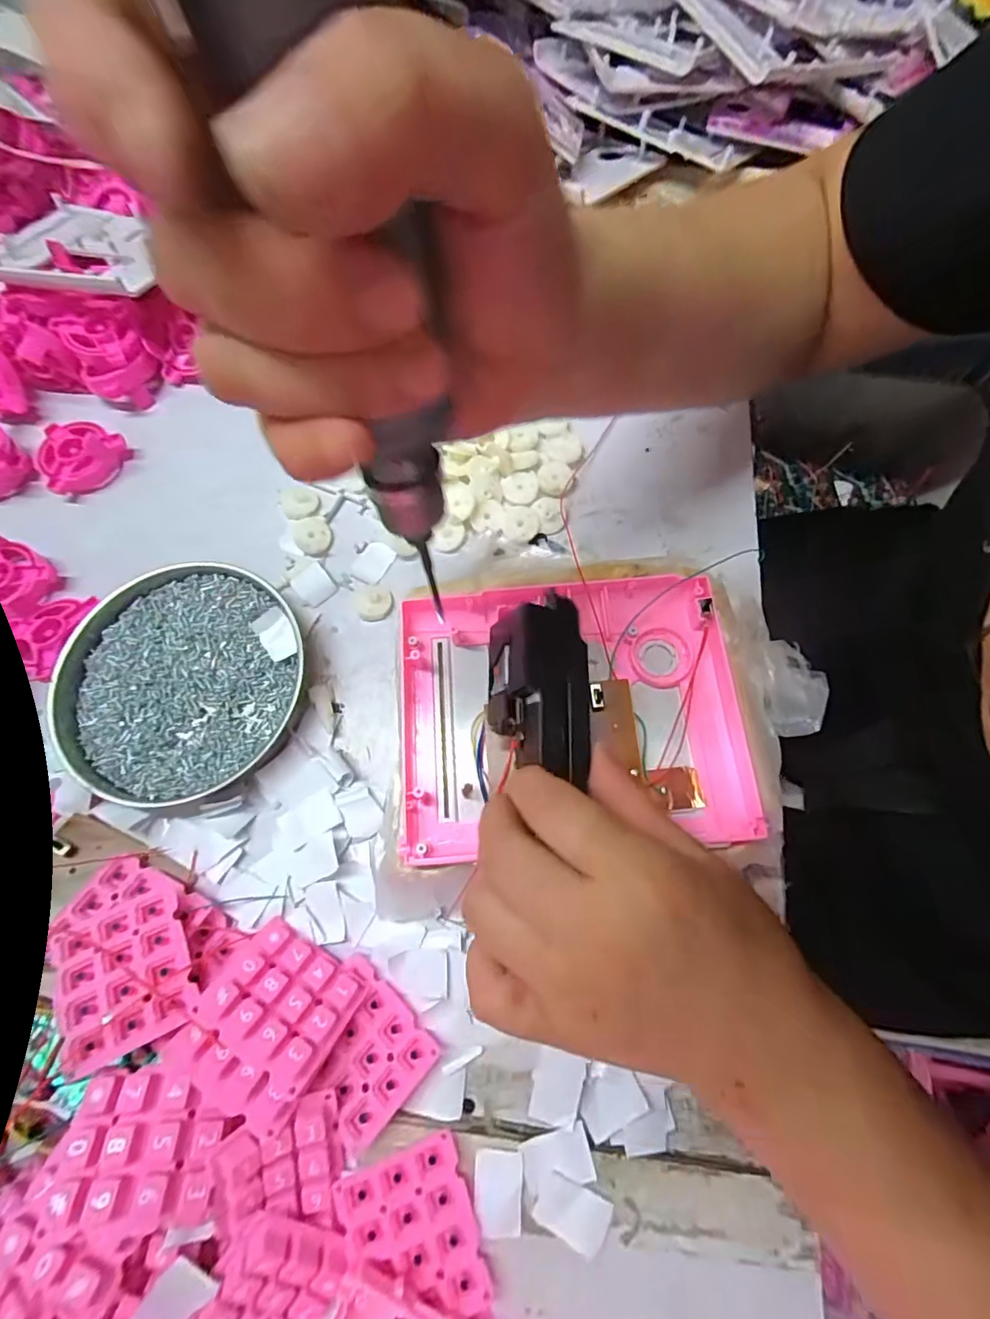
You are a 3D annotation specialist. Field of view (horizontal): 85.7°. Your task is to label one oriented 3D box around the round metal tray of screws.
[{"bbox_3d":[-0.178,0.012,0.304,0.131,0.016,0.131,-1,71,2],"label":"round metal tray of screws"}]

